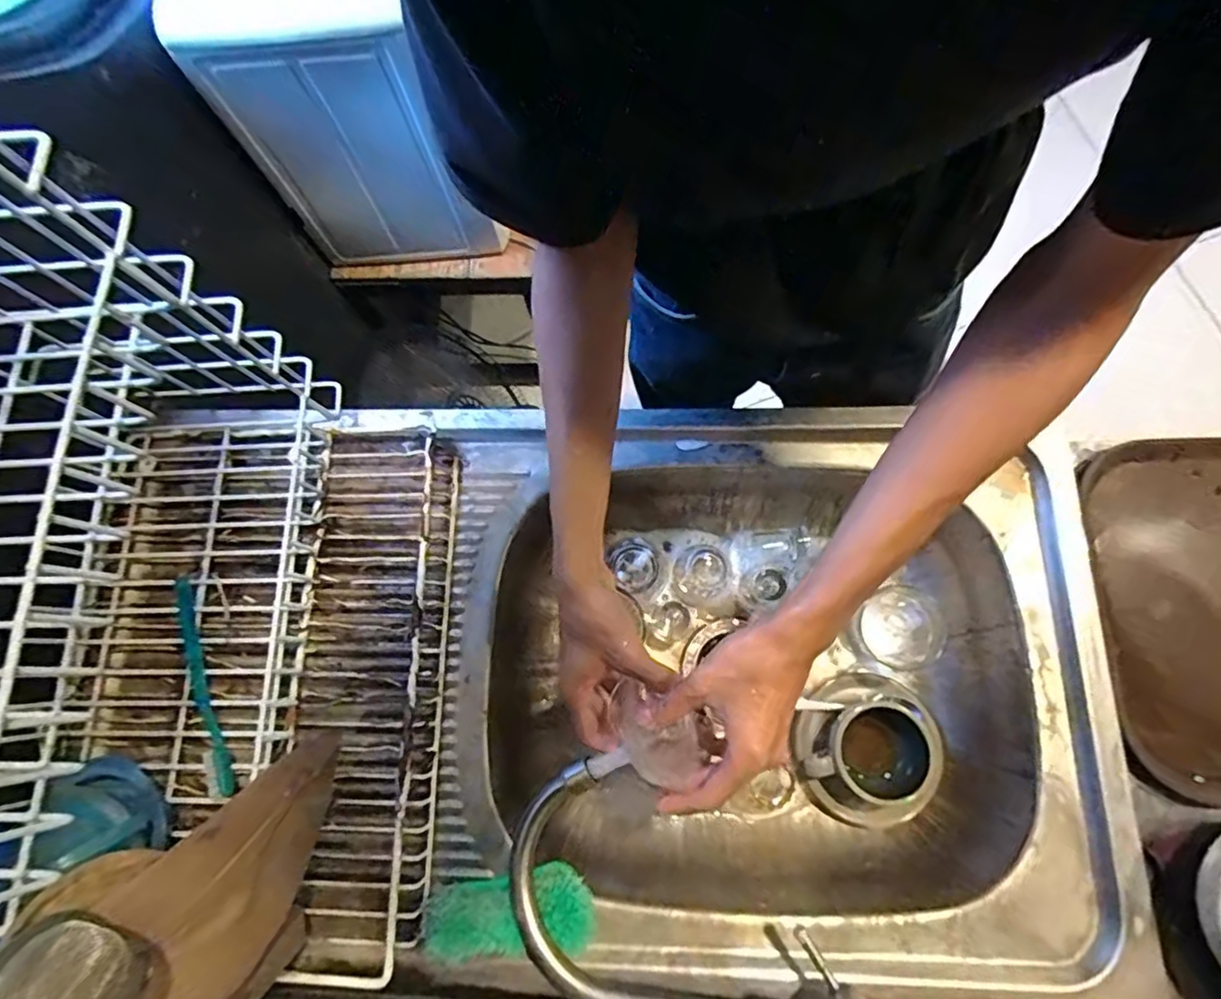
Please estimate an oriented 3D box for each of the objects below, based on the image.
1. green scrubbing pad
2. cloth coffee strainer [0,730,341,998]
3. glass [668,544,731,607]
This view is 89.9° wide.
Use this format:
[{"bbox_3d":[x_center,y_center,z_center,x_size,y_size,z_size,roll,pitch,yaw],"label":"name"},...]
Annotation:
[{"bbox_3d":[-0.079,0.316,0.466,0.131,0.034,0.053,-8,75,1],"label":"green scrubbing pad"},{"bbox_3d":[-0.245,0.247,0.372,0.049,0.266,0.165,-6,74,0],"label":"cloth coffee strainer"},{"bbox_3d":[0.097,0.082,0.647,0.062,0.062,0.055,25,78,9],"label":"glass"}]

